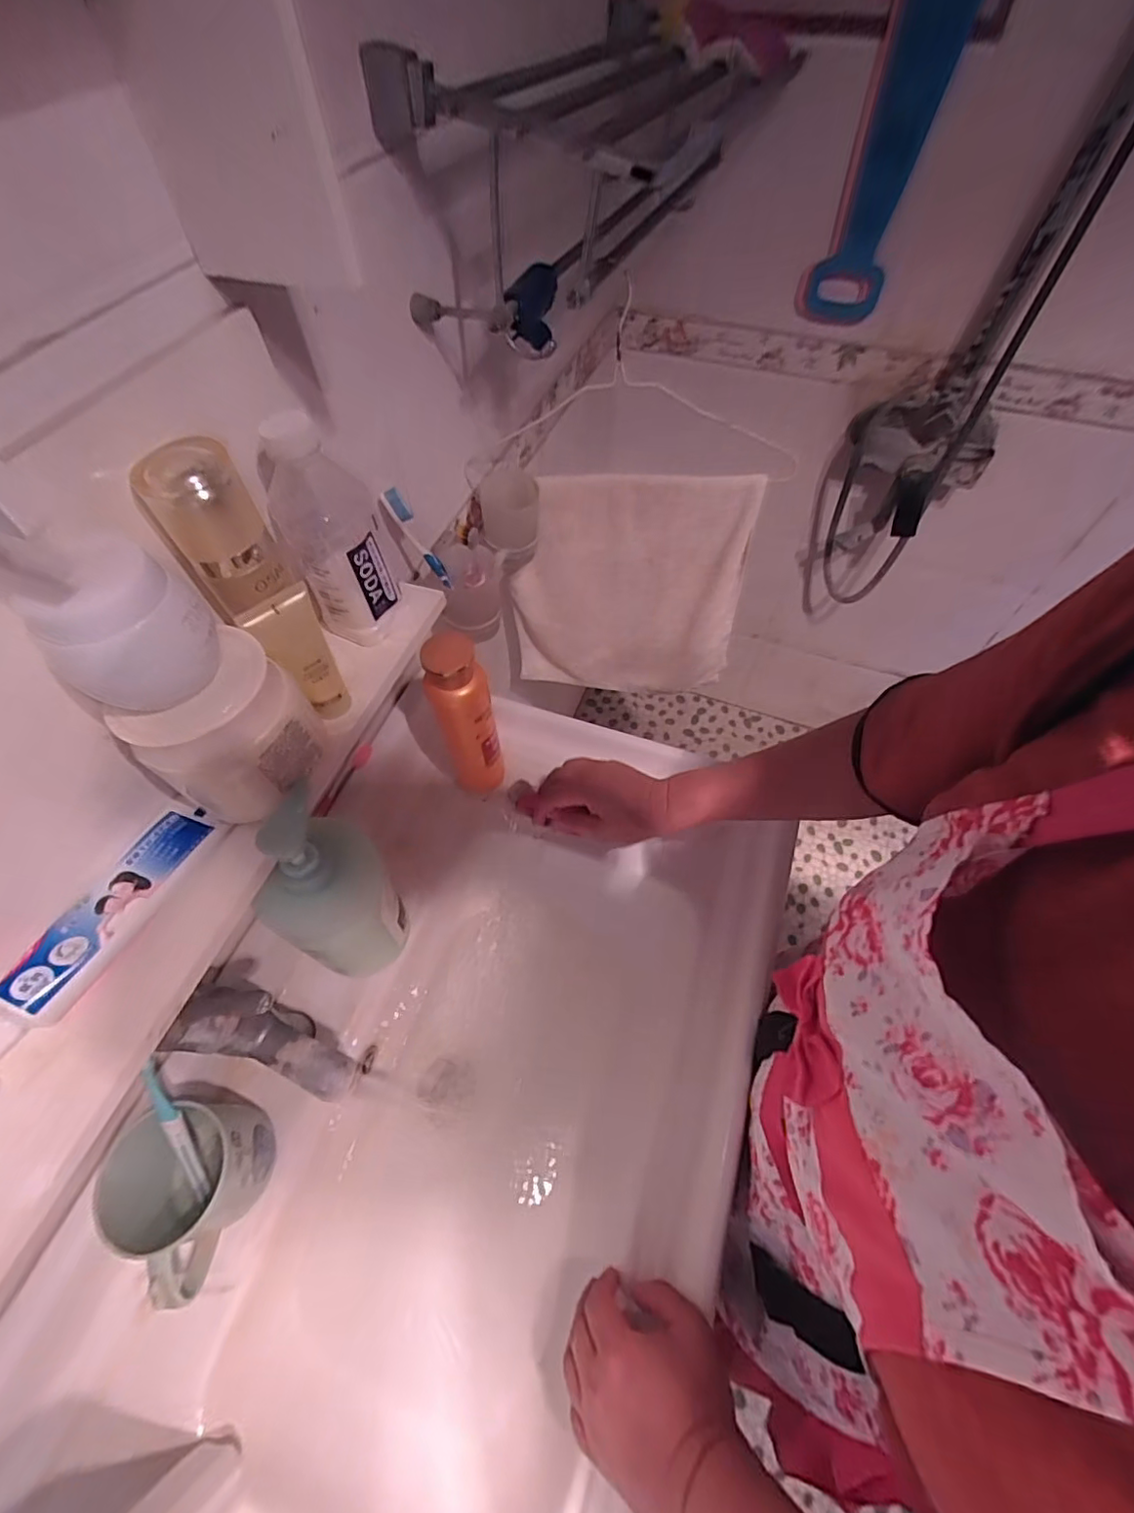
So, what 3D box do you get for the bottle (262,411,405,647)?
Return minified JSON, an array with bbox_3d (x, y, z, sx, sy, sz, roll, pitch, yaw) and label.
[{"bbox_3d":[-0.165,-0.159,0.407,0.065,0.154,0.059,-34,63,-19],"label":"bottle"}]

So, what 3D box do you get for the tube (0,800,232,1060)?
[{"bbox_3d":[-0.273,0.093,0.329,0.049,0.026,0.156,18,60,12],"label":"tube"}]

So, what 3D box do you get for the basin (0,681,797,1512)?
[{"bbox_3d":[-0.084,0.326,0.512,0.392,0.174,0.800,9,57,7],"label":"basin"}]

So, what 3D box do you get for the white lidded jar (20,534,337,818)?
[{"bbox_3d":[-0.211,-0.037,0.320,0.094,0.160,0.083,-39,65,-21],"label":"white lidded jar"}]

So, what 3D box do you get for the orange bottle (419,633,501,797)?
[{"bbox_3d":[-0.104,-0.032,0.584,0.058,0.212,0.044,-20,60,-11],"label":"orange bottle"}]

